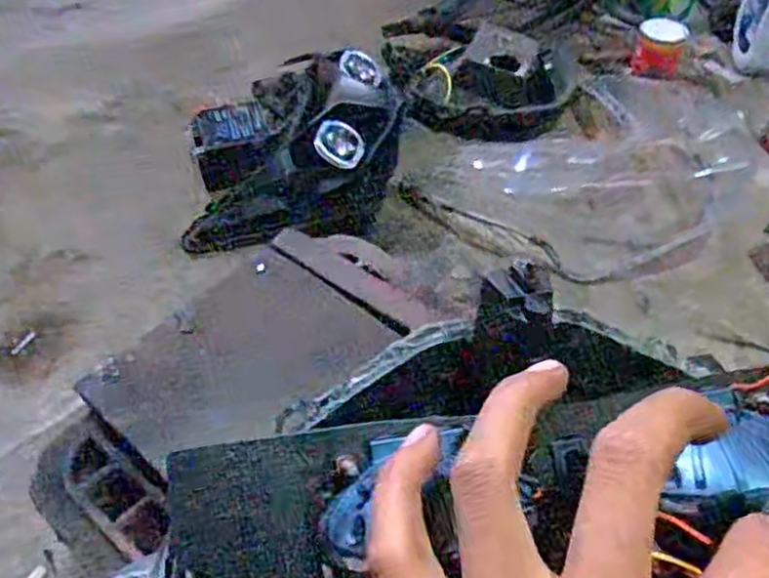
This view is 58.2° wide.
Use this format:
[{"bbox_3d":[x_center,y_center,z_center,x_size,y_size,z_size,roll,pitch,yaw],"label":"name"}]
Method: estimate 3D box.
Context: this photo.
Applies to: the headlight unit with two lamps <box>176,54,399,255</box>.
[{"bbox_3d":[-0.120,-0.200,0.950,0.288,0.126,0.317,-1,50,-1],"label":"headlight unit with two lamps"}]

